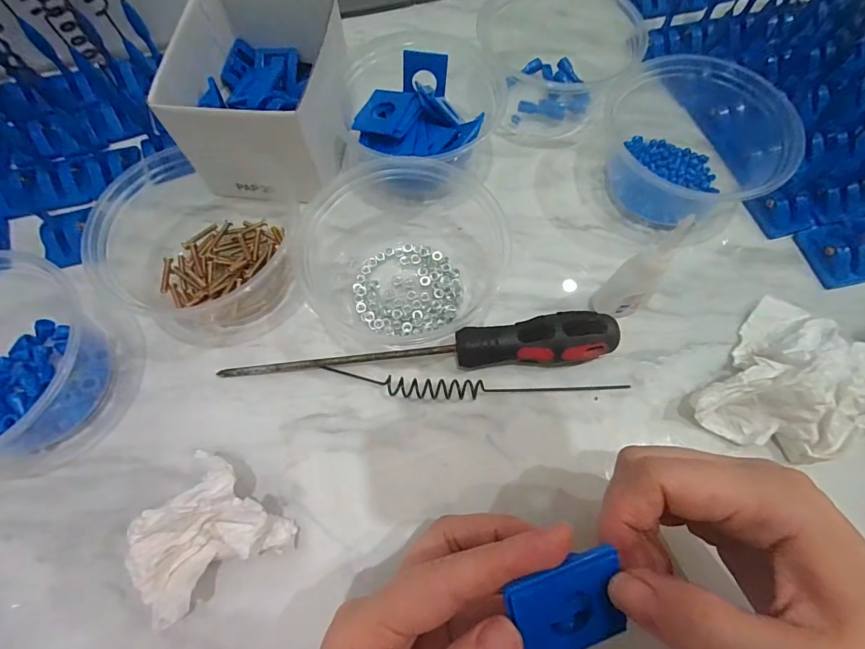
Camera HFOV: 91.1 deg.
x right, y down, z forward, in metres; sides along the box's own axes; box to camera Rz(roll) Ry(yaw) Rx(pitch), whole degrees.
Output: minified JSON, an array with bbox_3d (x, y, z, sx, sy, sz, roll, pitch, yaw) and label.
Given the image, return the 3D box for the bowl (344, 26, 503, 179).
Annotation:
[{"bbox_3d":[-0.003,-0.168,0.315,0.111,0.055,0.121,0,69,1],"label":"bowl"}]

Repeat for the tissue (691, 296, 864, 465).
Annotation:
[{"bbox_3d":[0.211,0.039,0.237,0.098,0.040,0.086,-43,74,-14],"label":"tissue"}]

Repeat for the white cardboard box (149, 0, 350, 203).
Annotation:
[{"bbox_3d":[-0.110,-0.162,0.300,0.107,0.075,0.133,8,69,4],"label":"white cardboard box"}]

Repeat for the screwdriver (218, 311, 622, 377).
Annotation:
[{"bbox_3d":[-0.008,0.016,0.255,0.229,0.029,0.028,-3,69,-1],"label":"screwdriver"}]

